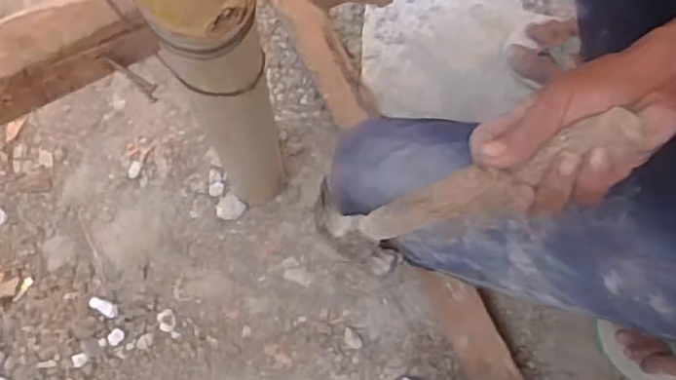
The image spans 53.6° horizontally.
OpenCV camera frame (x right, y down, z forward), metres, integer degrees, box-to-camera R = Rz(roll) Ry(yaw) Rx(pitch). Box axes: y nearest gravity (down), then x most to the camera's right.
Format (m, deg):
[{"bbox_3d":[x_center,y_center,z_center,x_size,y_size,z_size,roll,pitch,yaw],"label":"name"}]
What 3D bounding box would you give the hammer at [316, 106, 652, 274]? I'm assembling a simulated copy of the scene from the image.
[{"bbox_3d":[0.097,-0.001,0.535,0.084,0.288,0.067,3,70,-42],"label":"hammer"}]

